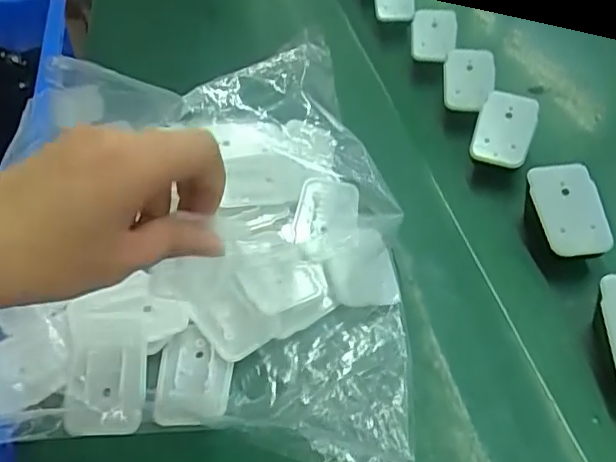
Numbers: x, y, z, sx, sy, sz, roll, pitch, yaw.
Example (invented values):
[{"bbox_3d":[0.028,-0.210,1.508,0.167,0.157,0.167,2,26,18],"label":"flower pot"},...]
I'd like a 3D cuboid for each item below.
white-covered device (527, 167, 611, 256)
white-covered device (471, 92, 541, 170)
[{"bbox_3d":[0.174,-0.014,0.396,0.045,0.005,0.062,-8,78,-6],"label":"white-covered device"},{"bbox_3d":[0.152,-0.079,0.459,0.042,0.010,0.062,21,75,4],"label":"white-covered device"}]

